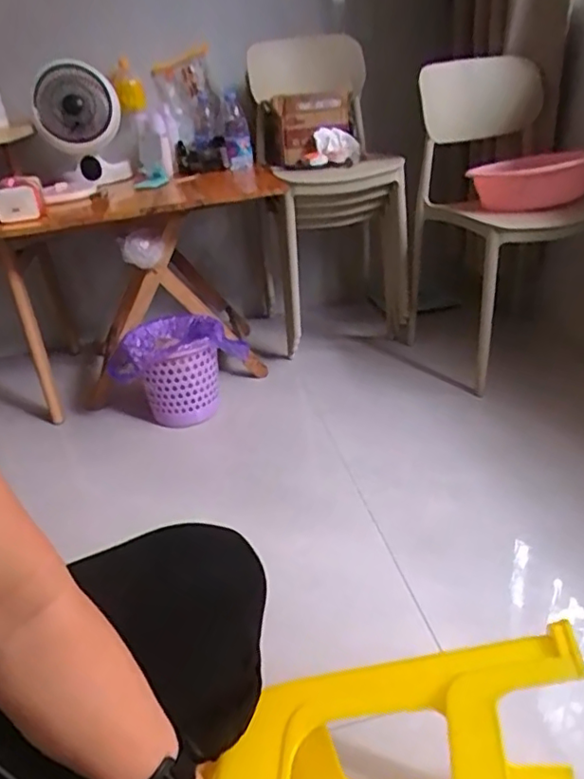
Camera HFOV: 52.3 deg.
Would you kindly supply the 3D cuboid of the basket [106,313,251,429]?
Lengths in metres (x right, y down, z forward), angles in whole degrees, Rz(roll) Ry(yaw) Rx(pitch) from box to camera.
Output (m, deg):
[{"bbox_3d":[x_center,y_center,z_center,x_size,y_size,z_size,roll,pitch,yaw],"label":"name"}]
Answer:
[{"bbox_3d":[-0.270,-0.031,1.463,0.286,0.244,0.212,-20,33,-27],"label":"basket"}]

